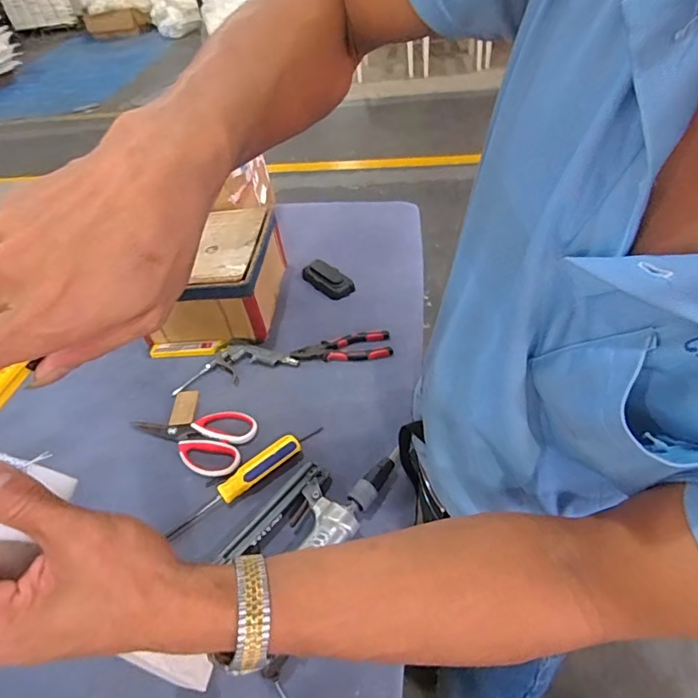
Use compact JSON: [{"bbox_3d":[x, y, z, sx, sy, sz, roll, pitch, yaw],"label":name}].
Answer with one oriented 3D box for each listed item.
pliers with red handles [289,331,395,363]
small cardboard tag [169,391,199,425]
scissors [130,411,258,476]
[{"bbox_3d":[-0.012,-0.001,0.762,0.153,0.011,0.059,-8,45,0],"label":"pliers with red handles"},{"bbox_3d":[-0.243,0.085,0.711,0.036,0.004,0.061,-5,45,3],"label":"small cardboard tag"},{"bbox_3d":[-0.219,0.118,0.669,0.174,0.008,0.097,9,47,16],"label":"scissors"}]

